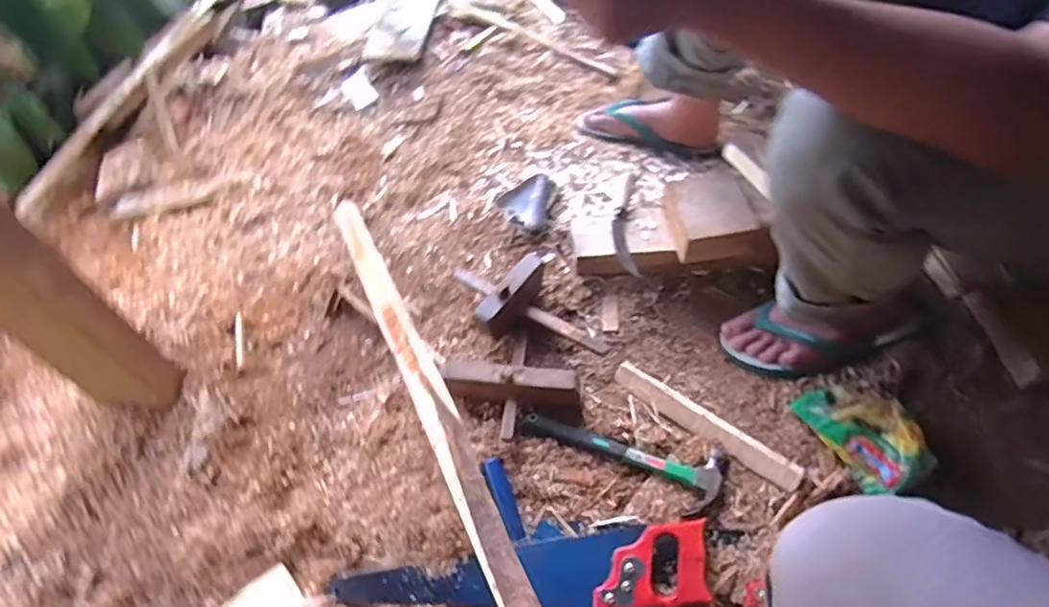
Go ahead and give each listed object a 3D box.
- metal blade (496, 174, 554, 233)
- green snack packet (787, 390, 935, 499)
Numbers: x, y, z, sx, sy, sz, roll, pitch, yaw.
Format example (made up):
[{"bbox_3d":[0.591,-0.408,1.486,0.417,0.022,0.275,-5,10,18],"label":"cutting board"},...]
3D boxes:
[{"bbox_3d":[0.001,-0.173,1.014,0.096,0.034,0.108,3,56,6],"label":"metal blade"},{"bbox_3d":[0.432,0.158,0.748,0.093,0.070,0.157,-22,57,-11],"label":"green snack packet"}]

